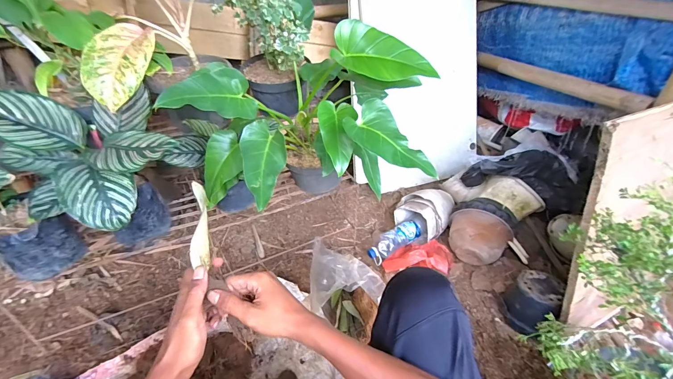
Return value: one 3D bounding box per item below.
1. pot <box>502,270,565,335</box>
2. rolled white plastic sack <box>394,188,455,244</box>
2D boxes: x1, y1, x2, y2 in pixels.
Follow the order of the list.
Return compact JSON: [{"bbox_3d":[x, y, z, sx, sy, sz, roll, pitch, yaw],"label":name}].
[{"bbox_3d":[0.575,0.331,0.928,0.148,0.127,0.131,-23,39,-34],"label":"pot"},{"bbox_3d":[0.370,0.088,1.254,0.237,0.155,0.163,-16,36,-27],"label":"rolled white plastic sack"}]

